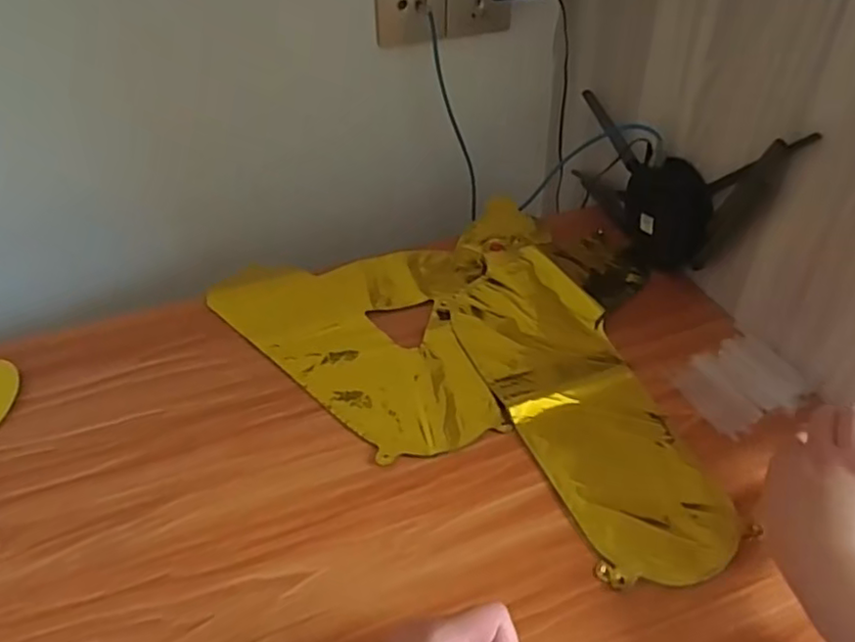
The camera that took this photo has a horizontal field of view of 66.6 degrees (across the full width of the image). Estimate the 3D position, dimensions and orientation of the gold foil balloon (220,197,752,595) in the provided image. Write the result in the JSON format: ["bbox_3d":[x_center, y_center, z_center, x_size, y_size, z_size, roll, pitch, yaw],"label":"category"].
[{"bbox_3d":[0.069,0.013,0.648,0.517,0.012,0.334,30,52,31],"label":"gold foil balloon"}]

